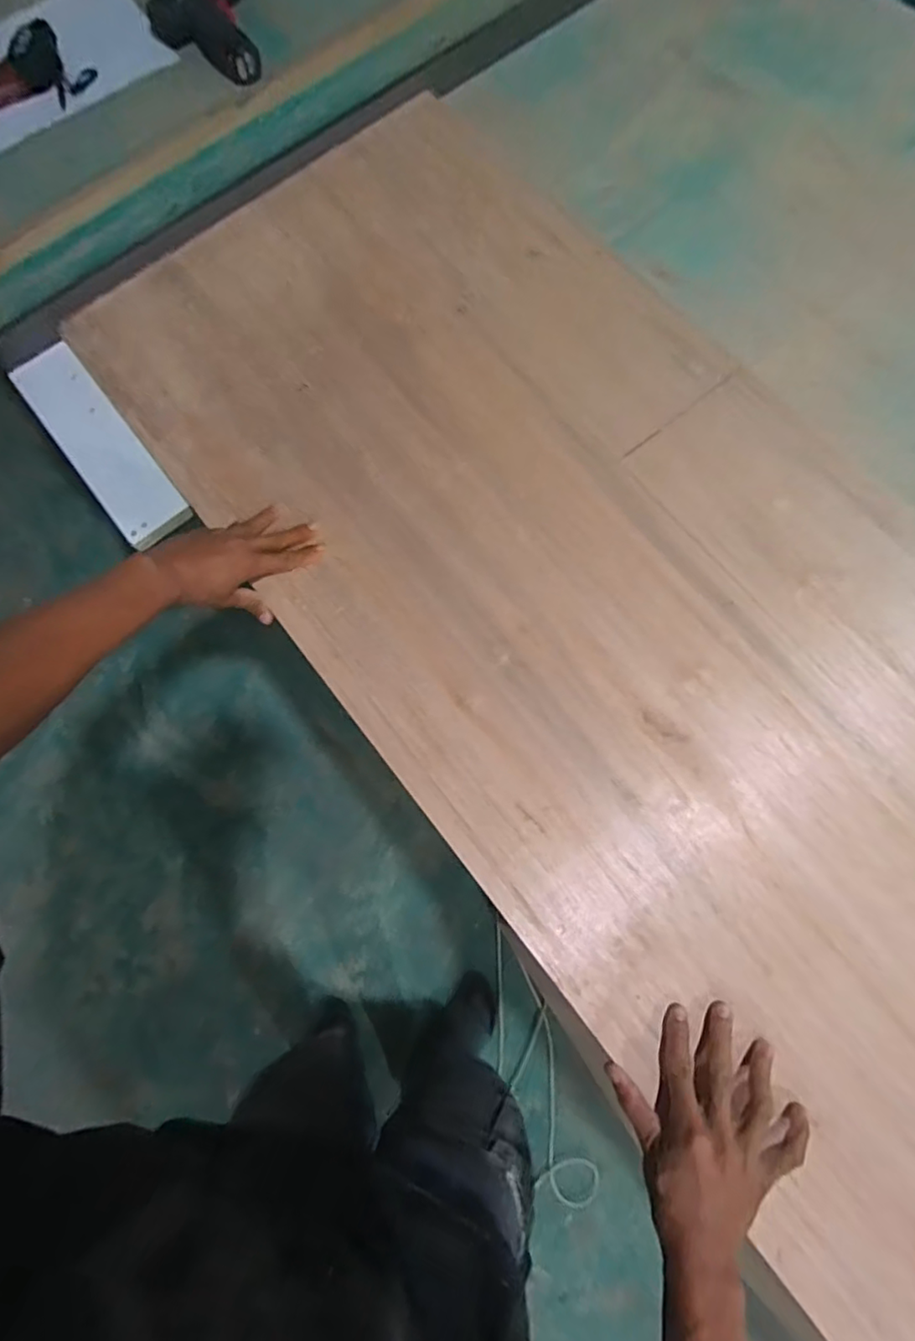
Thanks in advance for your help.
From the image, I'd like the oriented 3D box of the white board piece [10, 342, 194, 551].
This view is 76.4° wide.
[{"bbox_3d":[-0.439,-0.279,0.711,0.081,0.021,0.297,-38,77,-7],"label":"white board piece"}]

